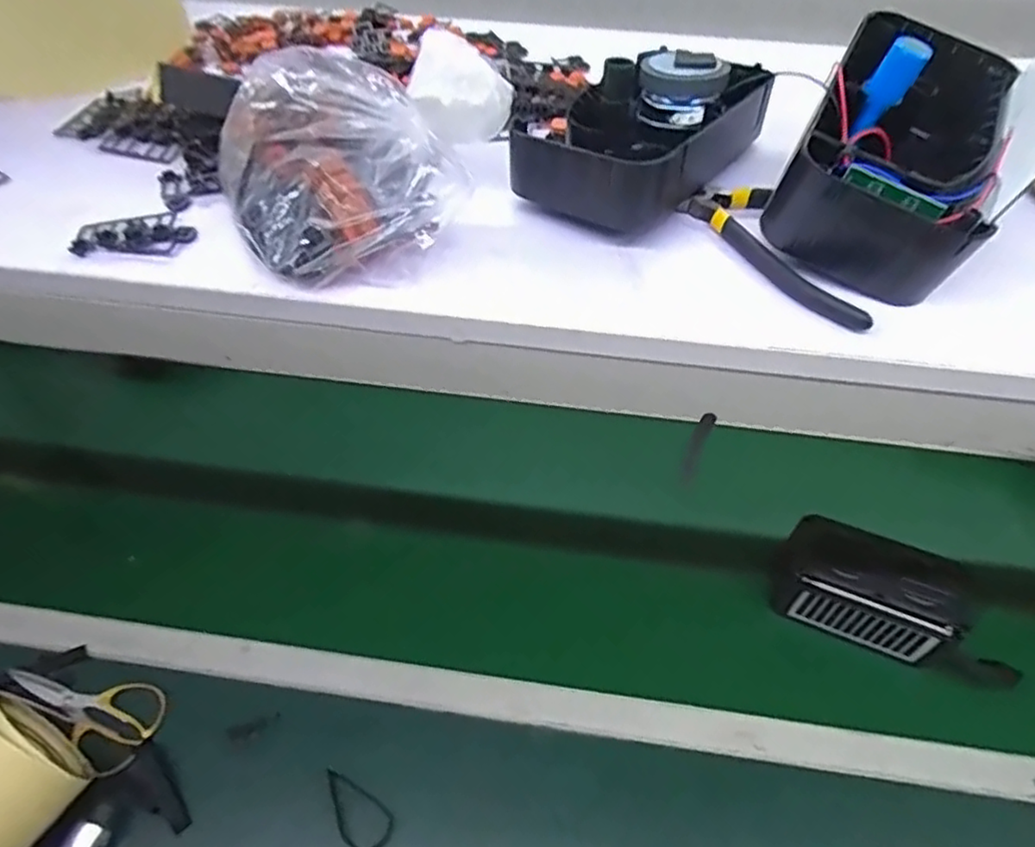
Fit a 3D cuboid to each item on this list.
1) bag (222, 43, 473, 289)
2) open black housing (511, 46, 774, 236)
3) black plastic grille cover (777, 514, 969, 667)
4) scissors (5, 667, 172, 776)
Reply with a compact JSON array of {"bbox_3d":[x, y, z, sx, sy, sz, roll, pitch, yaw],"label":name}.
[{"bbox_3d":[-0.094,-0.138,0.334,0.113,0.064,0.115,-25,54,-21],"label":"bag"},{"bbox_3d":[0.076,-0.172,0.373,0.101,0.054,0.161,26,54,19],"label":"open black housing"},{"bbox_3d":[0.388,0.183,0.715,0.171,0.113,0.088,20,52,15],"label":"black plastic grille cover"},{"bbox_3d":[-0.445,0.286,0.679,0.171,0.021,0.082,30,55,22],"label":"scissors"}]

